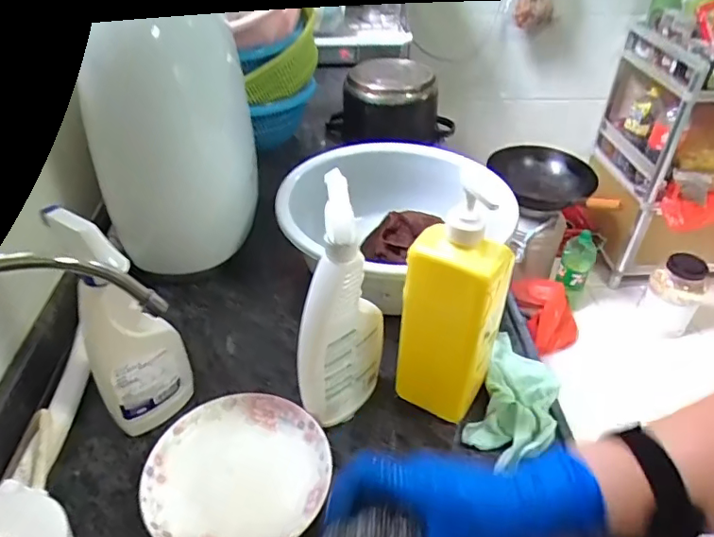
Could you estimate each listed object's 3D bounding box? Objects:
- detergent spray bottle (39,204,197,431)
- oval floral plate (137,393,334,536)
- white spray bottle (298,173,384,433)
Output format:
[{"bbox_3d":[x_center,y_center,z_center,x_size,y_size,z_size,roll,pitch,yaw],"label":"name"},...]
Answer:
[{"bbox_3d":[-0.224,0.057,0.523,0.085,0.248,0.070,-16,43,-21],"label":"detergent spray bottle"},{"bbox_3d":[-0.114,0.201,0.520,0.171,0.032,0.161,-3,39,-5],"label":"oval floral plate"},{"bbox_3d":[-0.016,0.051,0.521,0.058,0.264,0.090,16,41,17],"label":"white spray bottle"}]

